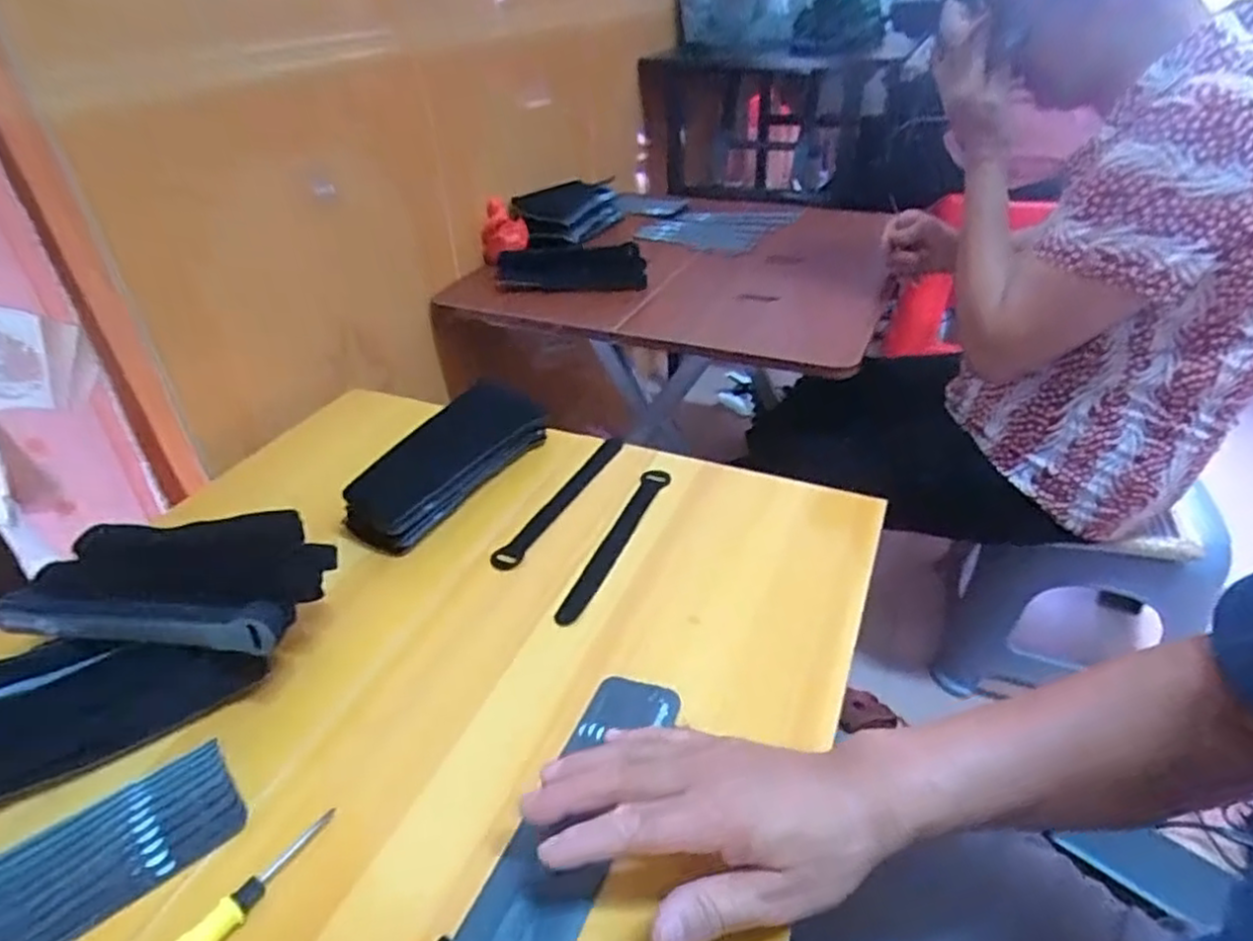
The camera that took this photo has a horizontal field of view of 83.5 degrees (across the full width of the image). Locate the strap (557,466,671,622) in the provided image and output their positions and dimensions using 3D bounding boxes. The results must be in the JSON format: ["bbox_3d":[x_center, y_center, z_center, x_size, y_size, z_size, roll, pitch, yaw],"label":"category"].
[{"bbox_3d":[-0.007,0.056,0.581,0.021,0.005,0.197,13,39,20],"label":"strap"}]

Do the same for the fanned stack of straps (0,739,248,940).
[{"bbox_3d":[-0.309,0.220,0.359,0.199,0.016,0.064,-28,44,-30],"label":"fanned stack of straps"}]

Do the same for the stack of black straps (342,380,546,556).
[{"bbox_3d":[-0.159,-0.011,0.639,0.071,0.054,0.208,22,43,29],"label":"stack of black straps"}]

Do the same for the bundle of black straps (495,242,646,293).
[{"bbox_3d":[-0.076,-0.275,0.955,0.203,0.057,0.055,-8,37,-8],"label":"bundle of black straps"}]

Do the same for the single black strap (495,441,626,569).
[{"bbox_3d":[-0.055,0.021,0.629,0.024,0.006,0.199,16,40,23],"label":"single black strap"}]

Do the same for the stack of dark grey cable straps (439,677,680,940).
[{"bbox_3d":[-0.033,0.195,0.386,0.062,0.011,0.201,12,38,19],"label":"stack of dark grey cable straps"}]

